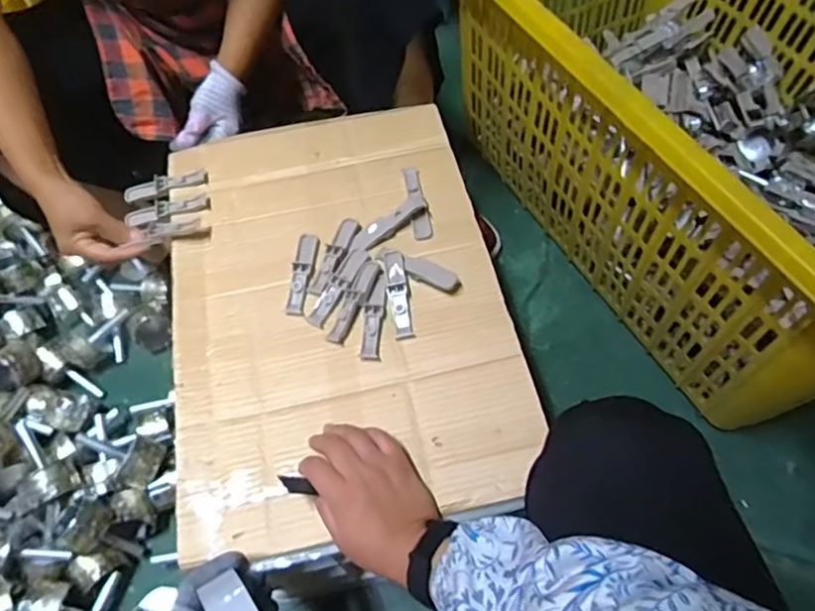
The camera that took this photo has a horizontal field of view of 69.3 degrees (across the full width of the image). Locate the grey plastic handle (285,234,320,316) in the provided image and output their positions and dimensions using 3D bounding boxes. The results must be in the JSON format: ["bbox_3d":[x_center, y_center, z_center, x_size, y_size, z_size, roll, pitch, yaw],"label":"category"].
[{"bbox_3d":[-0.114,-0.036,0.639,0.023,0.010,0.096,7,61,5],"label":"grey plastic handle"}]

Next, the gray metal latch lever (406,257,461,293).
[{"bbox_3d":[0.026,-0.033,0.627,0.060,0.016,0.020,24,64,14],"label":"gray metal latch lever"}]

